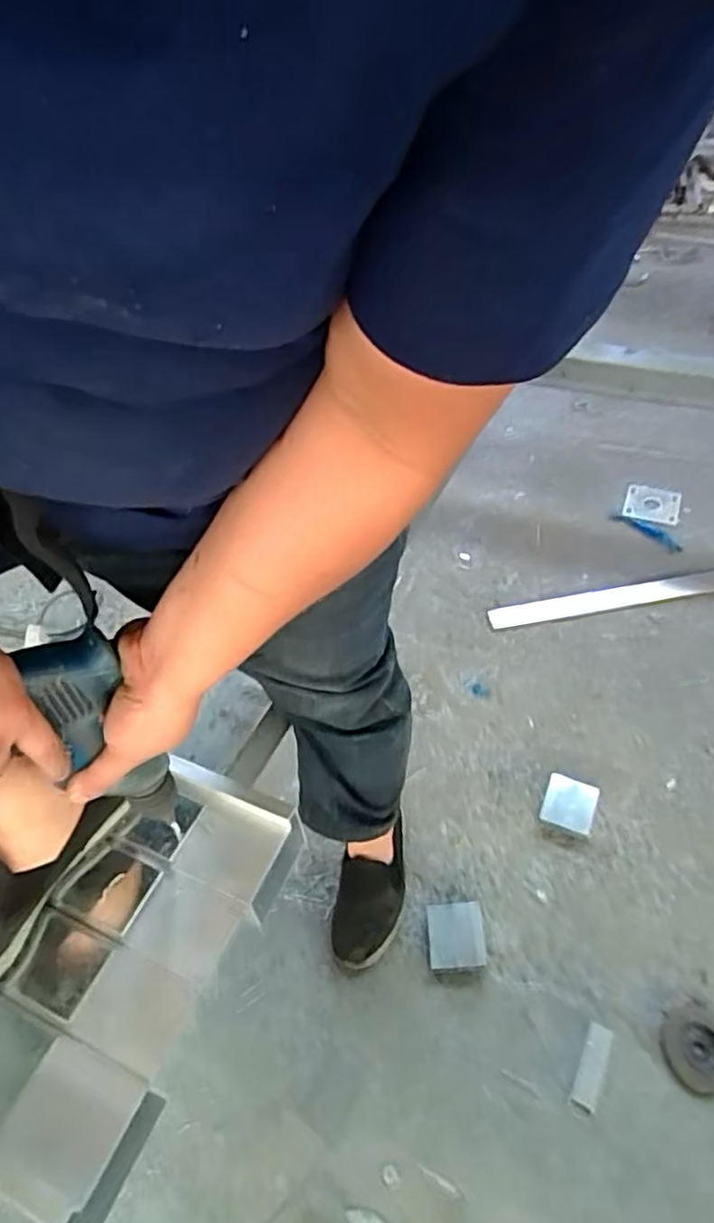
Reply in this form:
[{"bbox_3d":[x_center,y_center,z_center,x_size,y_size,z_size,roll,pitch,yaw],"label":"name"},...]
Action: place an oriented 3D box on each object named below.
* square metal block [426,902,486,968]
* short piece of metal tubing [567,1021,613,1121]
[{"bbox_3d":[0.149,0.491,1.048,0.081,0.014,0.092,-3,49,2],"label":"square metal block"},{"bbox_3d":[0.317,0.618,0.929,0.035,0.017,0.117,21,54,22],"label":"short piece of metal tubing"}]

